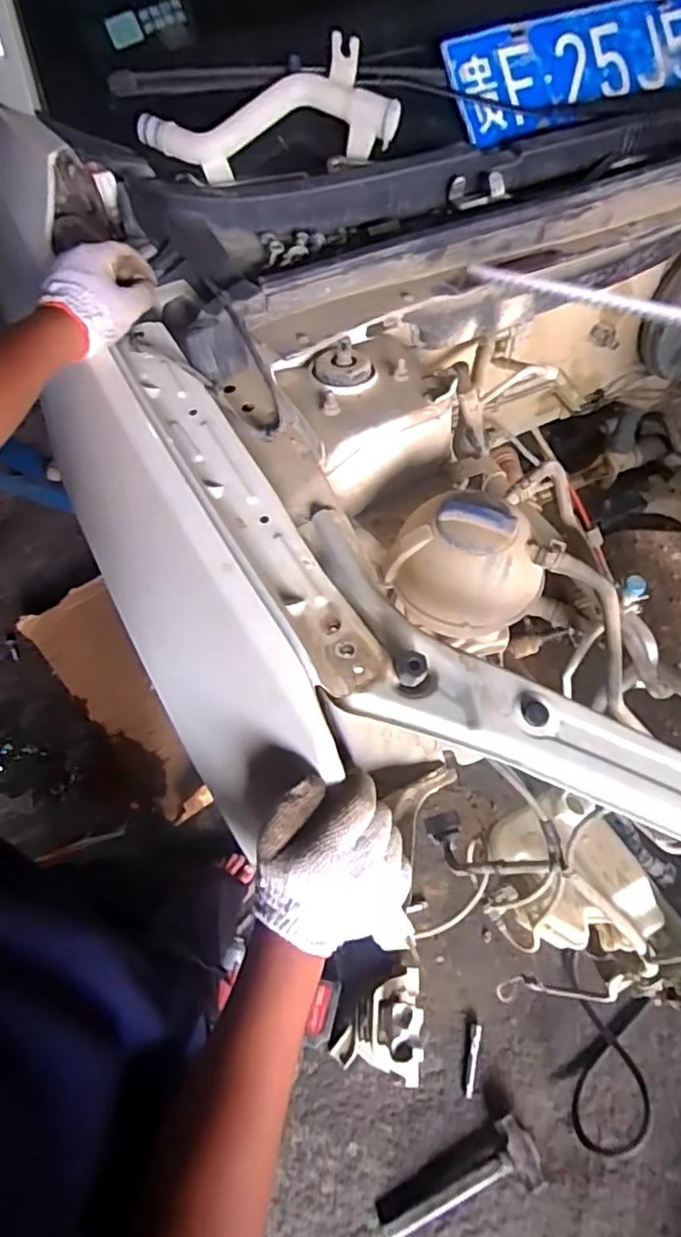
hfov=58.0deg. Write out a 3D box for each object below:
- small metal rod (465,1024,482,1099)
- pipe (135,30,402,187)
[{"bbox_3d":[0.262,0.876,1.218,0.018,0.017,0.118,14,60,7],"label":"small metal rod"},{"bbox_3d":[-0.085,-0.578,0.699,0.294,0.103,0.071,-7,58,-4],"label":"pipe"}]

